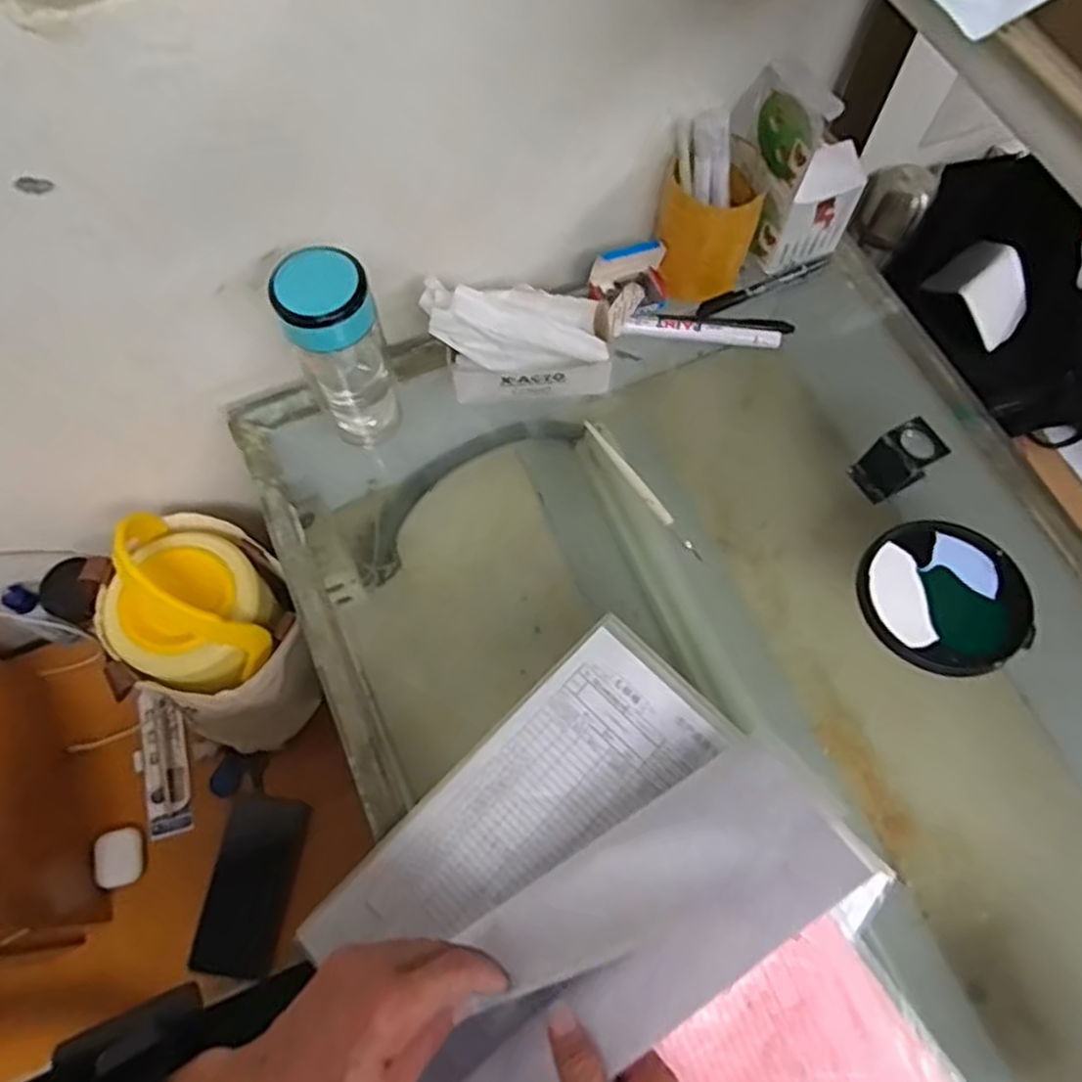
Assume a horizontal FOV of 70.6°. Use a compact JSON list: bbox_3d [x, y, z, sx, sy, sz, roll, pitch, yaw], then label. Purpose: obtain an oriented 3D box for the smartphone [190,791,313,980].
[{"bbox_3d":[-0.295,0.350,0.780,0.080,0.007,0.164,8,68,2],"label":"smartphone"}]

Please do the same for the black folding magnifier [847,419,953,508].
[{"bbox_3d":[0.286,-0.064,0.611,0.053,0.047,0.043,-38,73,-15],"label":"black folding magnifier"}]

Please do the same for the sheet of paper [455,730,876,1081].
[{"bbox_3d":[0.042,0.236,0.449,0.296,0.029,0.119,-38,36,1],"label":"sheet of paper"}]

